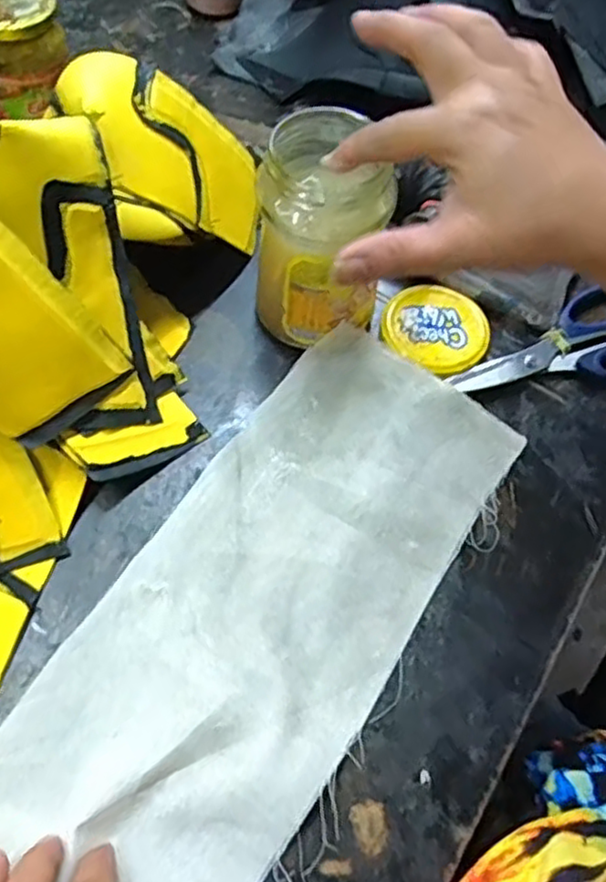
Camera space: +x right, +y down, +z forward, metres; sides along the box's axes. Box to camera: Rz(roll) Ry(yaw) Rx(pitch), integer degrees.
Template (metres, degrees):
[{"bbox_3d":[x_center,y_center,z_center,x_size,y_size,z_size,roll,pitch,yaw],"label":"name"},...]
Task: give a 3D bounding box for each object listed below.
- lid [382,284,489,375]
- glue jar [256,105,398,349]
[{"bbox_3d":[0.089,-0.078,0.470,0.069,0.006,0.063,2,61,-3],"label":"lid"},{"bbox_3d":[0.012,-0.123,0.419,0.073,0.117,0.075,2,61,-3],"label":"glue jar"}]

